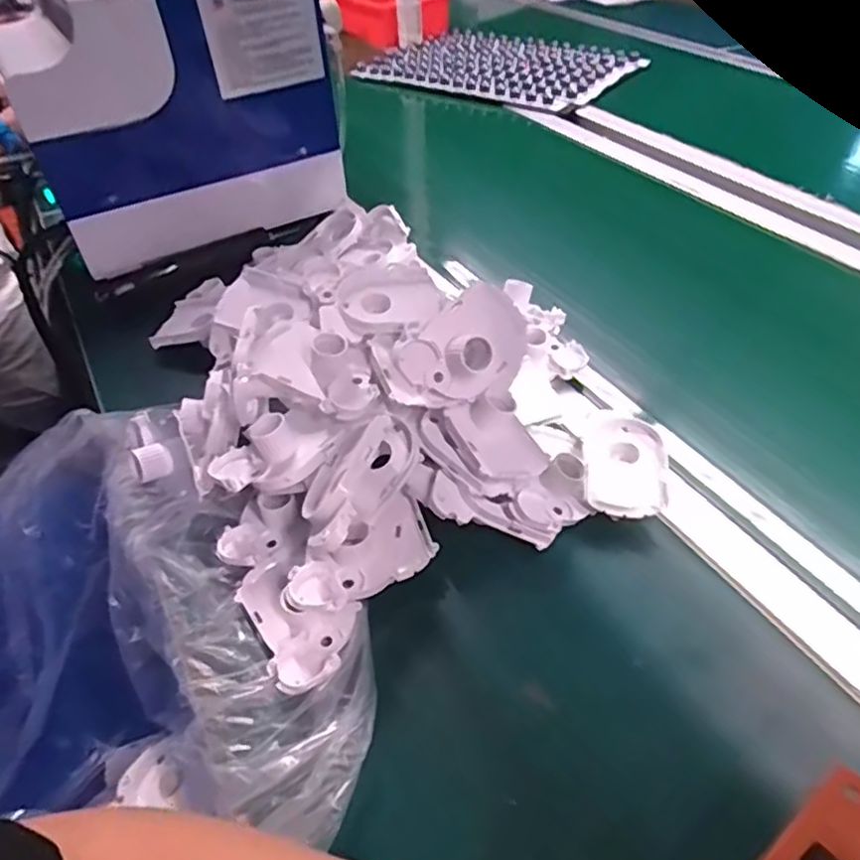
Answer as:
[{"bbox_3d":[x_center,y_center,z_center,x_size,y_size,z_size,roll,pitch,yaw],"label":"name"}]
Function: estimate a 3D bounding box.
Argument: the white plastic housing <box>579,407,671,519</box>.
[{"bbox_3d":[0.153,0.024,0.516,0.060,0.024,0.103,4,45,8],"label":"white plastic housing"}]

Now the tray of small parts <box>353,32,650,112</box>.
[{"bbox_3d":[0.133,-0.712,1.263,0.479,0.028,0.312,20,49,23],"label":"tray of small parts"}]

